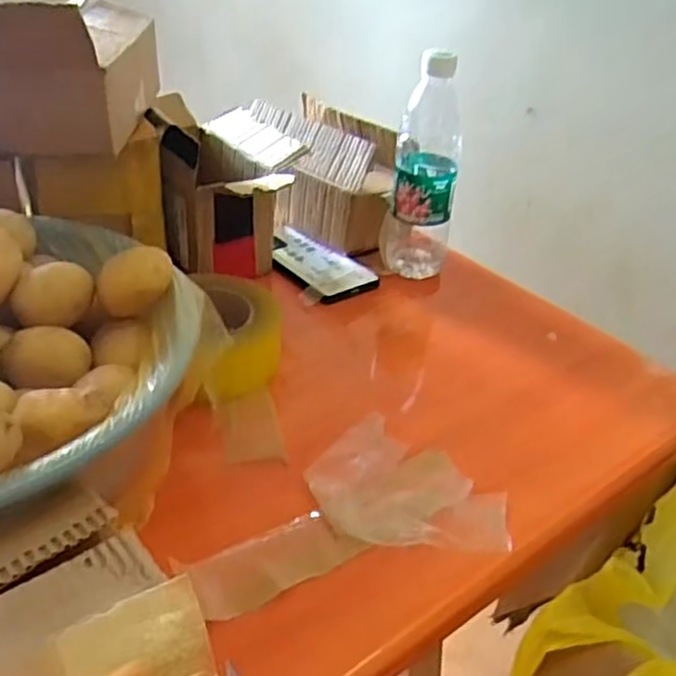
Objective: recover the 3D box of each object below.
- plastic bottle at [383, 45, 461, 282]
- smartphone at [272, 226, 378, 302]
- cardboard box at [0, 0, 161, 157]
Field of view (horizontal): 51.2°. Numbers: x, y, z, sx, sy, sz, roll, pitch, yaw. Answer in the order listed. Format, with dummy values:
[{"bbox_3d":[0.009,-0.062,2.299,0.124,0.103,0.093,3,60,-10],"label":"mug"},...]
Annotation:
[{"bbox_3d":[0.090,-0.167,0.721,0.069,0.221,0.057,10,35,5],"label":"plastic bottle"},{"bbox_3d":[-0.032,-0.083,0.764,0.077,0.014,0.147,-25,46,-37],"label":"smartphone"},{"bbox_3d":[-0.228,-0.240,0.602,0.109,0.106,0.210,4,35,-3],"label":"cardboard box"}]

